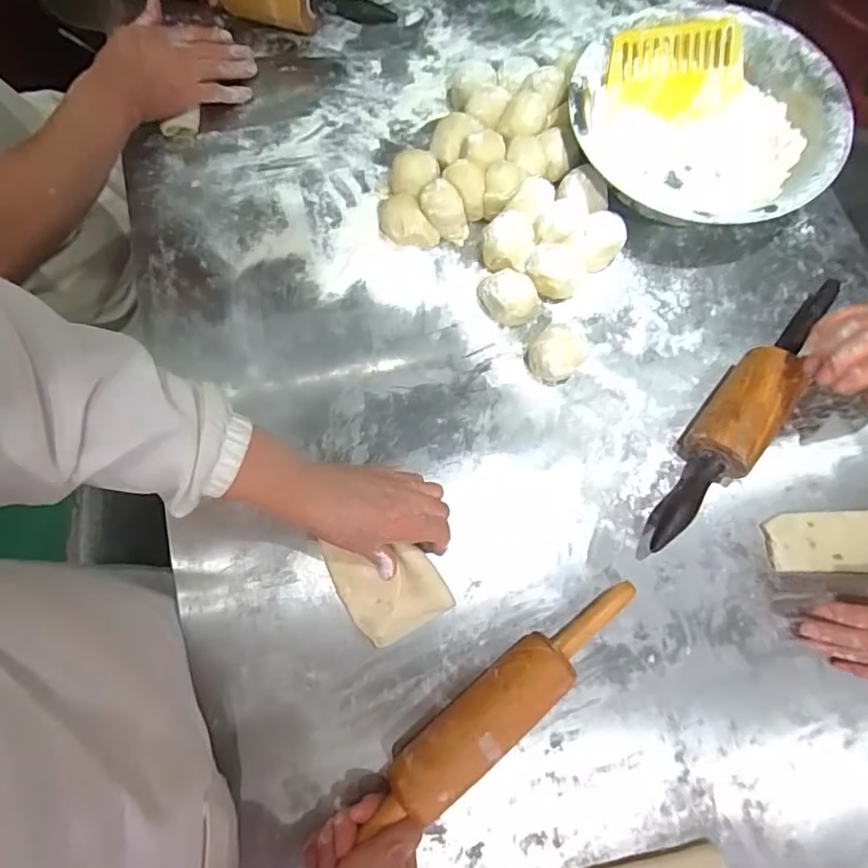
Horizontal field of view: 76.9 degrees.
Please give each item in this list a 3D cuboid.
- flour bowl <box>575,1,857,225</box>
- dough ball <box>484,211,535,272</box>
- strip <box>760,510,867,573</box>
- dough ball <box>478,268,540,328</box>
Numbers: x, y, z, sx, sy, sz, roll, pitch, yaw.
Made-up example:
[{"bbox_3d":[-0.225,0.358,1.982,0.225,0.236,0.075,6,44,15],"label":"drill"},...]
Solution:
[{"bbox_3d":[0.294,-0.343,0.610,0.271,0.087,0.237,28,76,8],"label":"flour bowl"},{"bbox_3d":[0.080,-0.204,0.596,0.051,0.045,0.060,18,74,6],"label":"dough ball"},{"bbox_3d":[0.413,0.102,0.517,0.192,0.007,0.057,1,73,1],"label":"strip"},{"bbox_3d":[0.076,-0.144,0.573,0.062,0.048,0.042,33,76,9],"label":"dough ball"}]

